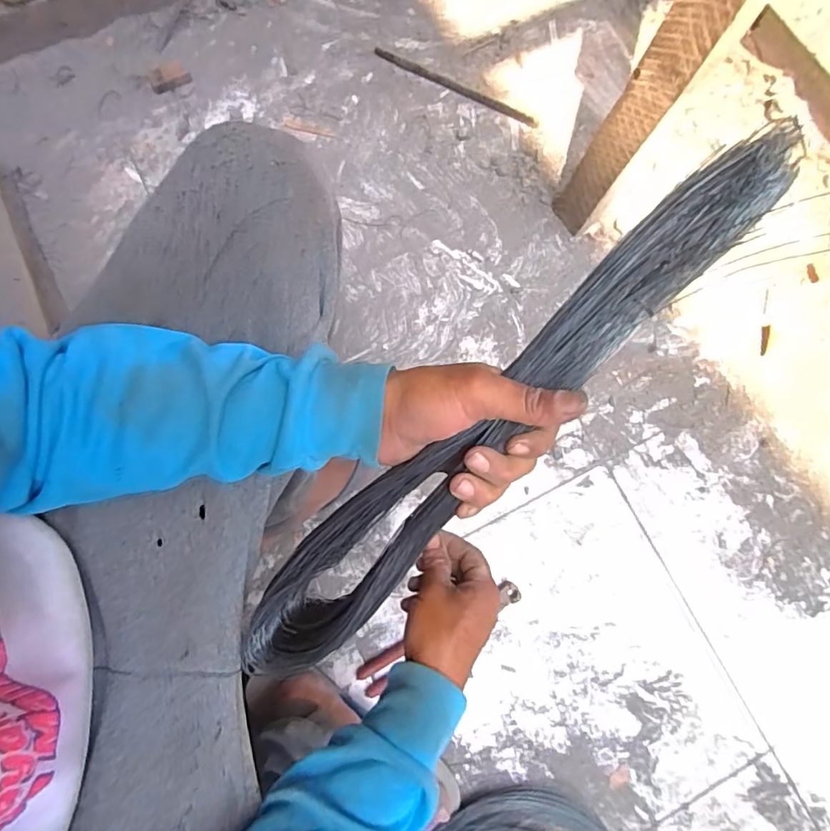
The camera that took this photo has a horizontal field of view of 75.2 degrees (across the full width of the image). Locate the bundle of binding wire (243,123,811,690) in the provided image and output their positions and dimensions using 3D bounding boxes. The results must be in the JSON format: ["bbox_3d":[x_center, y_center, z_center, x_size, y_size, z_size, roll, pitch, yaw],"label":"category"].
[{"bbox_3d":[0.042,0.018,0.332,0.064,0.043,0.426,46,106,9],"label":"bundle of binding wire"}]

